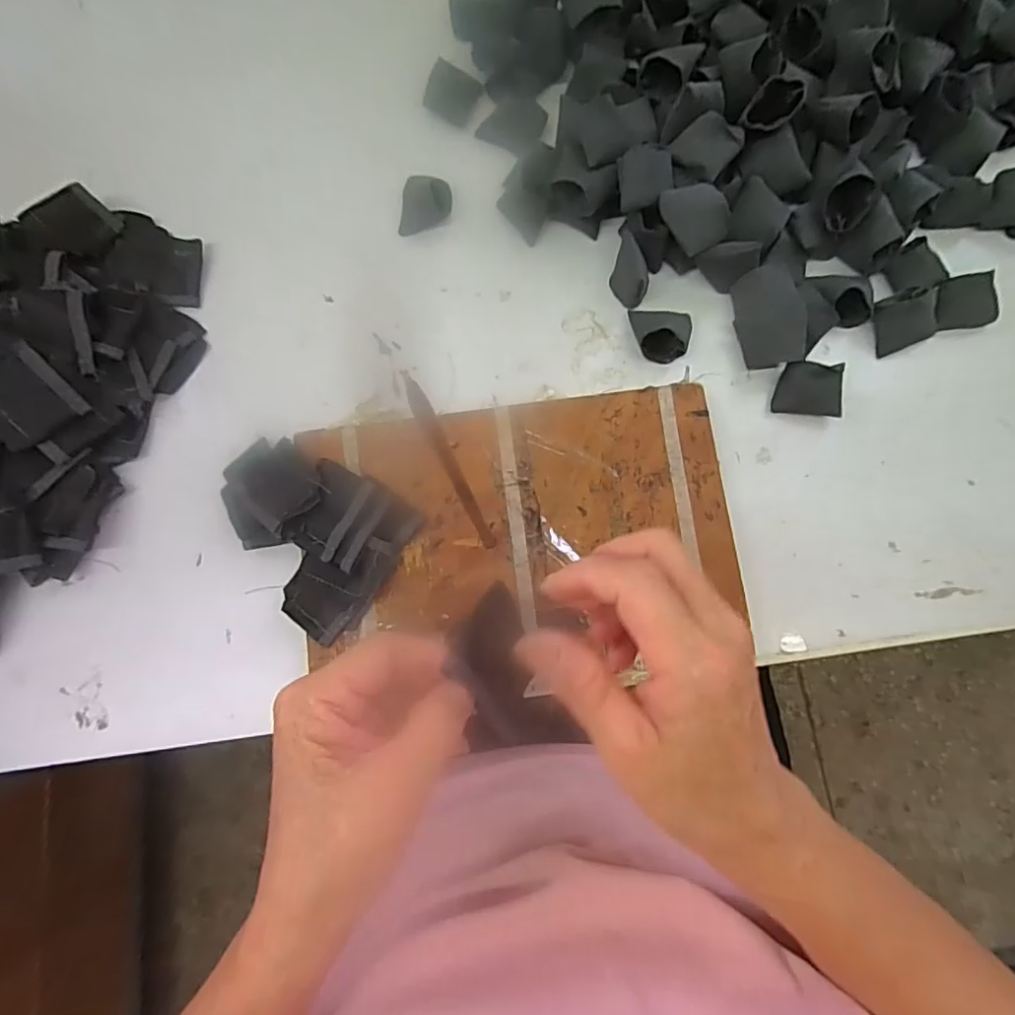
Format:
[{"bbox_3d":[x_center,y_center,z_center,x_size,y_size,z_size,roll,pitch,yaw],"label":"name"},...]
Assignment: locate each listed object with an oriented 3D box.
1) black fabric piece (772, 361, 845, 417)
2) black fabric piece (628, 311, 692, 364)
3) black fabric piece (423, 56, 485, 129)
[{"bbox_3d":[0.202,-0.079,0.367,0.042,0.011,0.034,10,114,8],"label":"black fabric piece"},{"bbox_3d":[0.104,-0.119,0.370,0.039,0.023,0.037,4,80,2],"label":"black fabric piece"},{"bbox_3d":[-0.041,-0.310,0.414,0.038,0.009,0.033,23,117,-14],"label":"black fabric piece"}]

